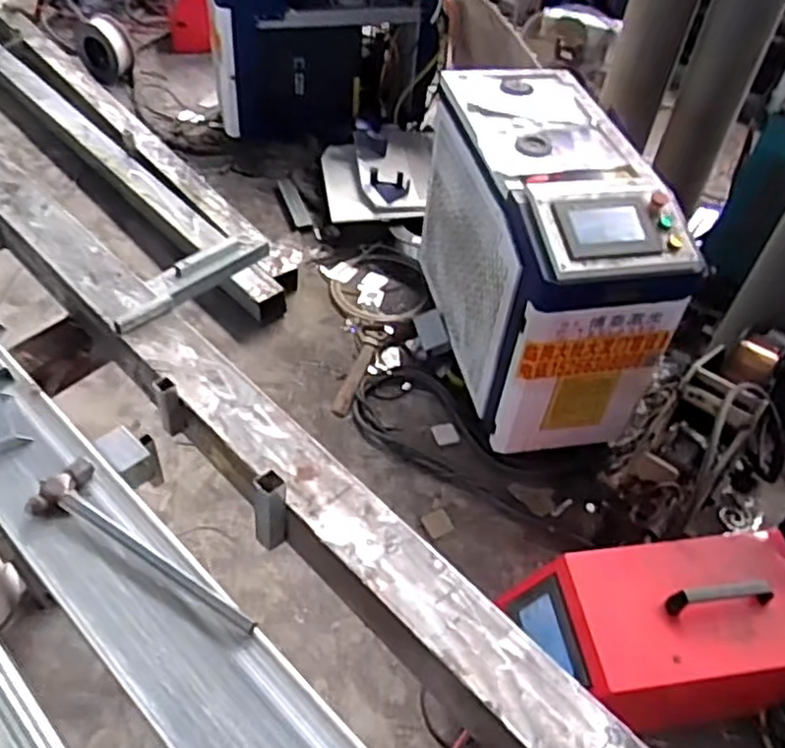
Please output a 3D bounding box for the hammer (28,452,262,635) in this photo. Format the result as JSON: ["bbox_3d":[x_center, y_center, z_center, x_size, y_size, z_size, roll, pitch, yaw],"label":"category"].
[{"bbox_3d":[-0.309,0.222,0.850,0.336,0.031,0.090,31,52,21],"label":"hammer"}]

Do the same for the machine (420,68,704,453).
[{"bbox_3d":[0.371,-0.322,1.864,0.369,0.631,0.810,-8,49,-13],"label":"machine"}]

